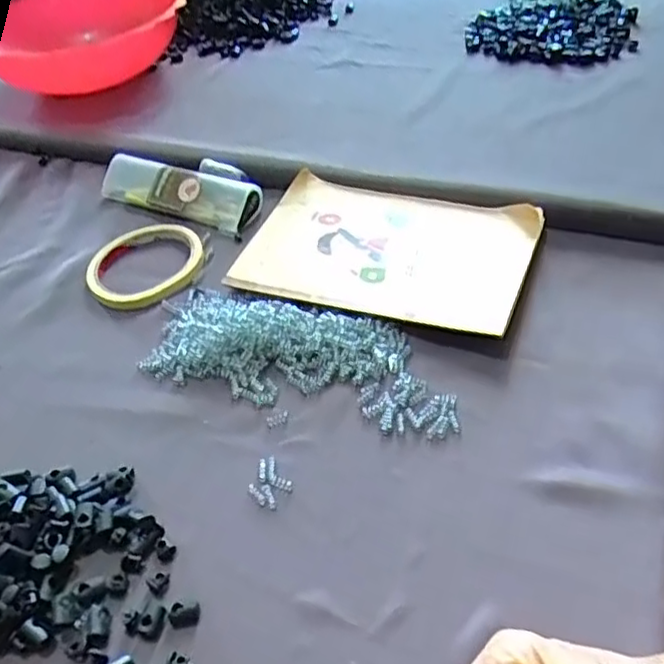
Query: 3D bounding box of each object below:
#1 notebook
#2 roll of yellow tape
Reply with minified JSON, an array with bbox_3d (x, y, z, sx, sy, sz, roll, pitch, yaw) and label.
[{"bbox_3d":[0.042,-0.062,0.496,0.198,0.021,0.135,12,46,20],"label":"notebook"},{"bbox_3d":[-0.148,-0.057,0.532,0.095,0.016,0.095,-4,43,4],"label":"roll of yellow tape"}]

